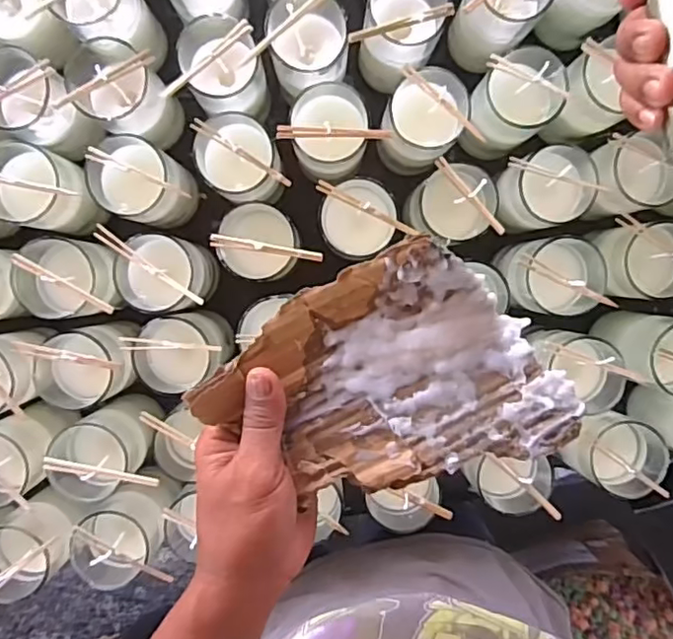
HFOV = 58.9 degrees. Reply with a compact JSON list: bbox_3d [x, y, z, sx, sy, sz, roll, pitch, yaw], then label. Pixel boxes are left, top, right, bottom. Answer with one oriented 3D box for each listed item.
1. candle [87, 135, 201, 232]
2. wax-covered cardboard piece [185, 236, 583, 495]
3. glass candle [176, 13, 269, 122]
[{"bbox_3d":[-0.173,-0.122,0.543,0.071,0.114,0.066,0,95,-1],"label":"candle"},{"bbox_3d":[0.021,0.039,0.327,0.175,0.033,0.125,-28,95,1],"label":"wax-covered cardboard piece"},{"bbox_3d":[-0.096,-0.215,0.533,0.062,0.109,0.070,-14,95,0],"label":"glass candle"}]

